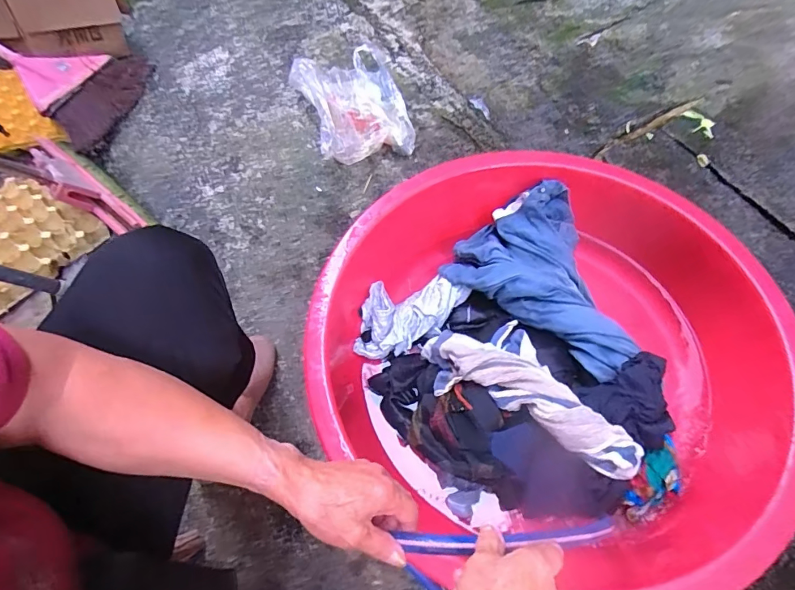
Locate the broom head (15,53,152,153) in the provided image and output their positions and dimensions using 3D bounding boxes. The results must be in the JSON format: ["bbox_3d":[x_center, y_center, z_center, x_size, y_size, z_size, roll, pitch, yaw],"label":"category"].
[{"bbox_3d":[-0.734,-0.504,1.062,0.220,0.040,0.329,42,49,-25],"label":"broom head"}]

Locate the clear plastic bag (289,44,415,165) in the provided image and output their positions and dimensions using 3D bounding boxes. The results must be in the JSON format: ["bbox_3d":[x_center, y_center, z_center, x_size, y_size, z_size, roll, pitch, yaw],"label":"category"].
[{"bbox_3d":[-0.104,-0.482,1.062,0.253,0.076,0.357,-22,64,-8],"label":"clear plastic bag"}]

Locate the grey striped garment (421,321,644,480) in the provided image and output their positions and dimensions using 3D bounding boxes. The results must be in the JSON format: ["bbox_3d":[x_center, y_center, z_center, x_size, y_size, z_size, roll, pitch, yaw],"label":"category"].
[{"bbox_3d":[0.185,0.128,0.632,0.326,0.062,0.141,31,68,33],"label":"grey striped garment"}]

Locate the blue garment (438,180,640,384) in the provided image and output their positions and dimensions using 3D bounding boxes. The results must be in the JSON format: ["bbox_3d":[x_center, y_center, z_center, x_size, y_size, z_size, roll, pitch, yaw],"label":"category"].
[{"bbox_3d":[0.278,-0.043,0.752,0.330,0.081,0.252,41,72,20],"label":"blue garment"}]

